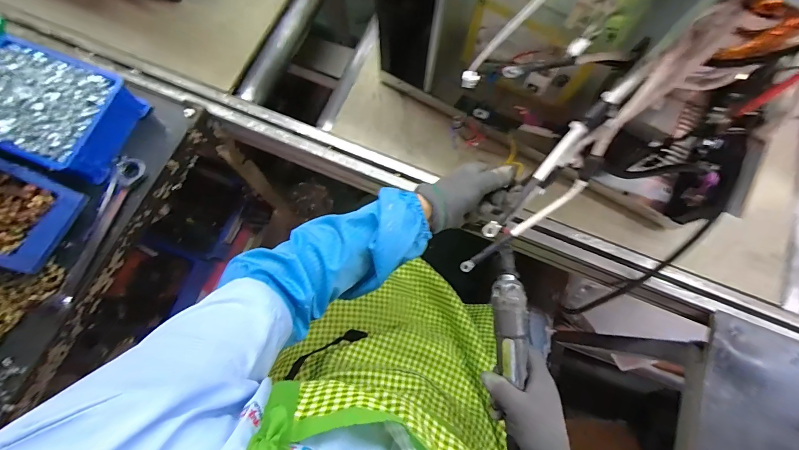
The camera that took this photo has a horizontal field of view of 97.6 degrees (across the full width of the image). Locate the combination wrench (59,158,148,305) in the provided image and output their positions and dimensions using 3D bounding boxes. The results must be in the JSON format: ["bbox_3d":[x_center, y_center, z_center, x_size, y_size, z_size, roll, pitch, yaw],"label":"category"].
[{"bbox_3d":[-0.413,0.003,0.482,0.034,0.009,0.209,16,75,3],"label":"combination wrench"}]

